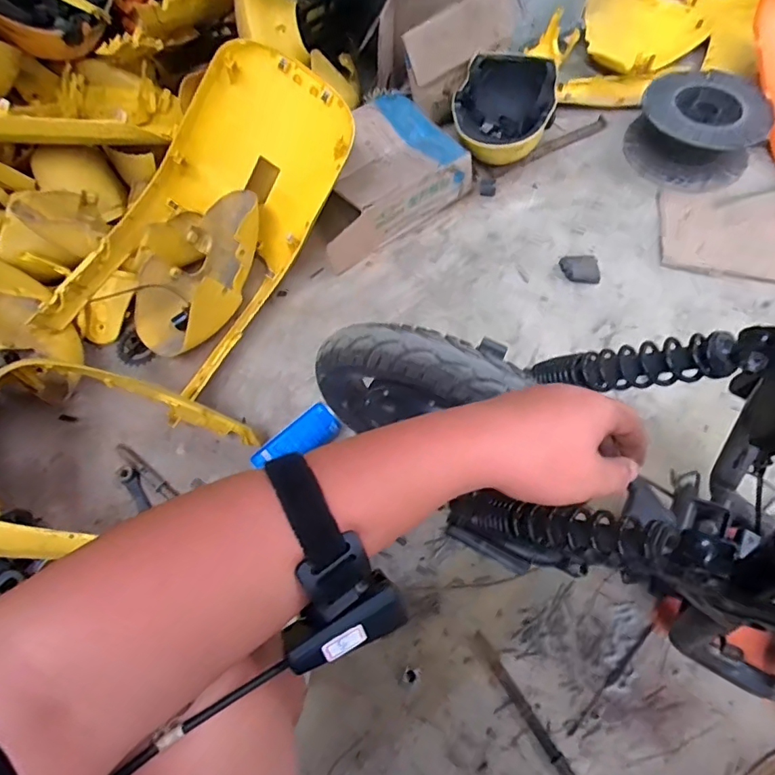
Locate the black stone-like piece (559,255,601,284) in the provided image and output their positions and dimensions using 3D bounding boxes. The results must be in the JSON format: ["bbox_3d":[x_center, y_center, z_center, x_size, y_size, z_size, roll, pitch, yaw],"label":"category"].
[{"bbox_3d":[0.387,-0.237,1.005,0.077,0.022,0.055,4,65,3],"label":"black stone-like piece"}]

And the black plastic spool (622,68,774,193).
[{"bbox_3d":[0.674,-0.564,1.092,0.251,0.114,0.244,-1,65,1],"label":"black plastic spool"}]

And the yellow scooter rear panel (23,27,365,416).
[{"bbox_3d":[-0.320,-0.295,0.897,0.314,0.250,0.606,26,68,12],"label":"yellow scooter rear panel"}]

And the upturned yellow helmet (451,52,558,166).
[{"bbox_3d":[0.252,-0.600,1.100,0.209,0.139,0.191,15,67,8],"label":"upturned yellow helmet"}]

